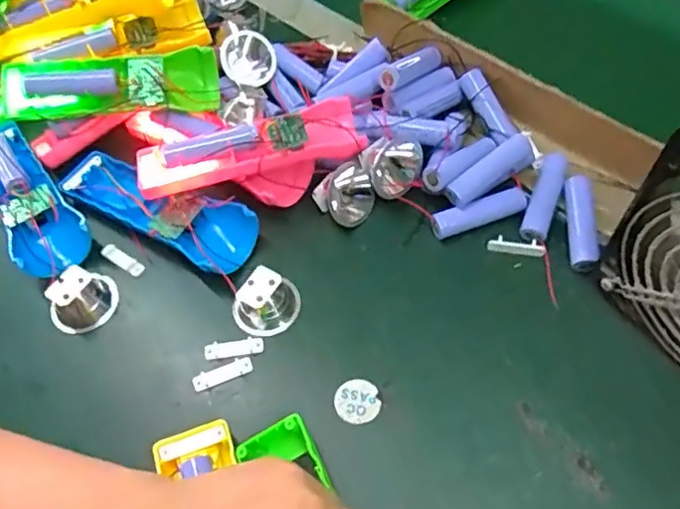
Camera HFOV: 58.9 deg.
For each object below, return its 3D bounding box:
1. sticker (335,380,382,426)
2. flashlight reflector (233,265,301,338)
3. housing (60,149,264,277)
[{"bbox_3d":[0.010,0.087,0.360,0.026,0.004,0.026,-2,58,3],"label":"sticker"},{"bbox_3d":[-0.047,0.031,0.389,0.036,0.025,0.042,32,66,22],"label":"flashlight reflector"},{"bbox_3d":[-0.131,-0.034,0.438,0.157,0.031,0.050,28,64,20],"label":"housing"}]

